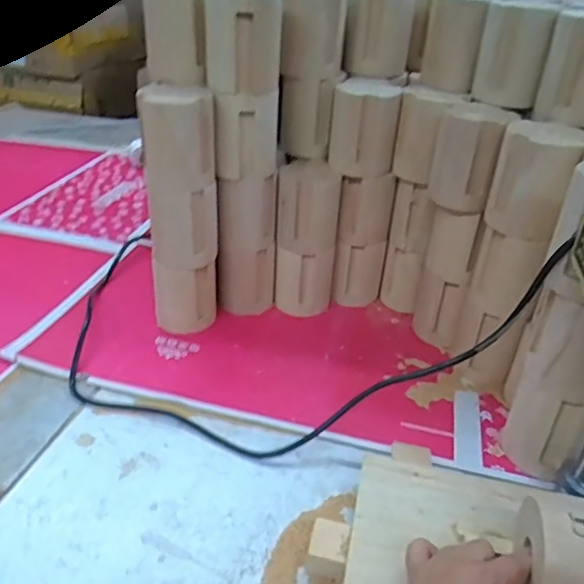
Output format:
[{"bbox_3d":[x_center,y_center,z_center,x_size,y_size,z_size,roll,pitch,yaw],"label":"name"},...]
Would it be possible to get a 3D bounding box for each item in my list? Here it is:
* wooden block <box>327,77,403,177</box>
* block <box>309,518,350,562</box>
[{"bbox_3d":[0.090,-0.198,0.678,0.071,0.100,0.057,-11,35,-22],"label":"wooden block"},{"bbox_3d":[0.031,0.209,0.458,0.029,0.028,0.031,9,33,9],"label":"block"}]

